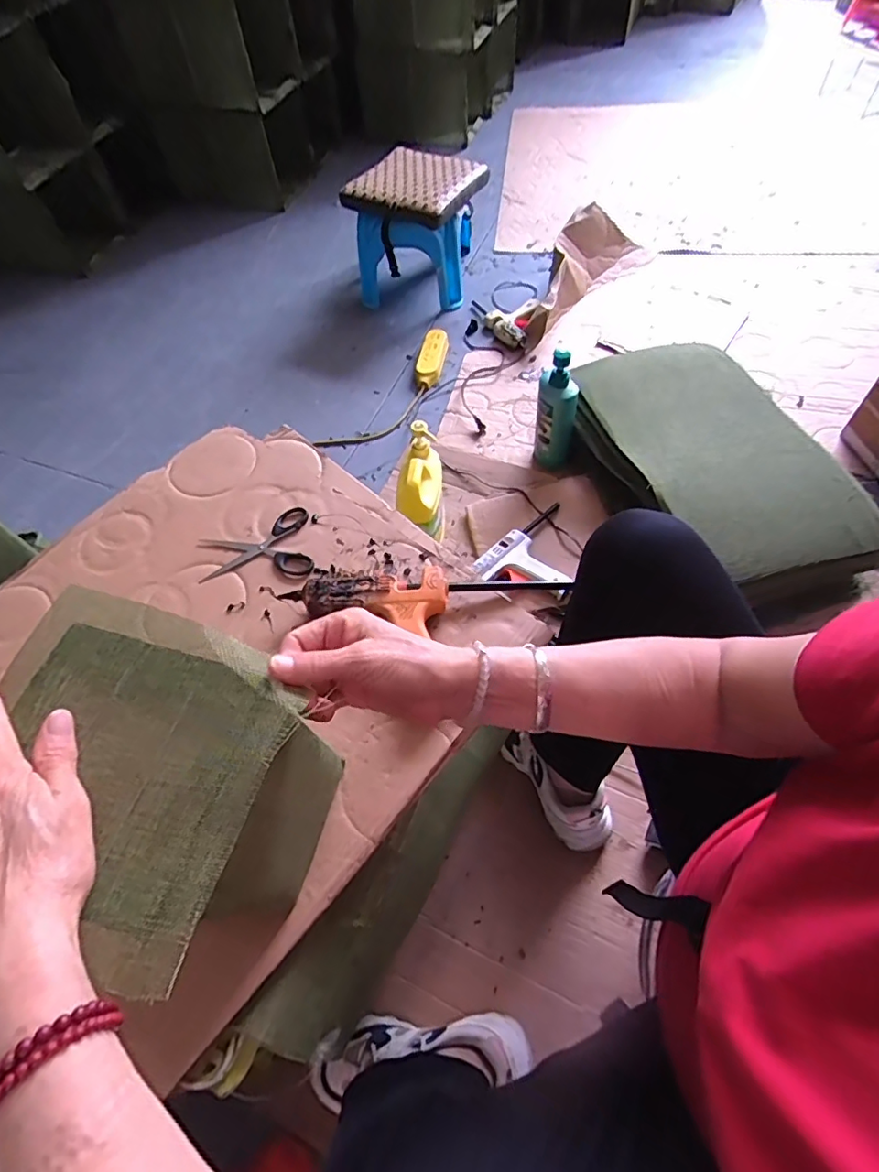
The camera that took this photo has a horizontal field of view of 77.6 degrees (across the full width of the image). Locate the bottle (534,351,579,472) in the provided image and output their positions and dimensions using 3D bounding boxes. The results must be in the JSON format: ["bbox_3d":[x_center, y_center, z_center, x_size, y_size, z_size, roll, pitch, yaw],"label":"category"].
[{"bbox_3d":[0.230,-0.343,1.077,0.077,0.231,0.075,8,60,9],"label":"bottle"}]

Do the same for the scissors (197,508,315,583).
[{"bbox_3d":[-0.229,-0.044,0.681,0.137,0.008,0.095,-12,59,-3],"label":"scissors"}]

